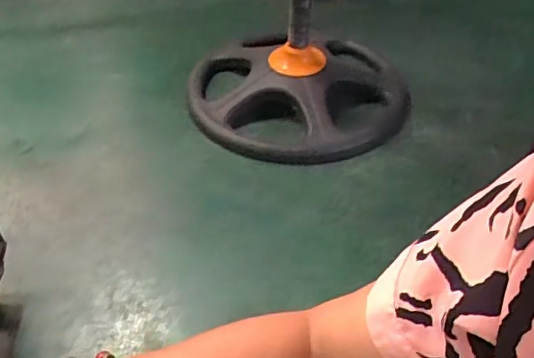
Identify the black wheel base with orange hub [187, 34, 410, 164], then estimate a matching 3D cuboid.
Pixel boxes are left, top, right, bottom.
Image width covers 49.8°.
[{"bbox_3d":[0.074,-0.225,1.299,0.477,0.109,0.465,-1,43,-3],"label":"black wheel base with orange hub"}]

